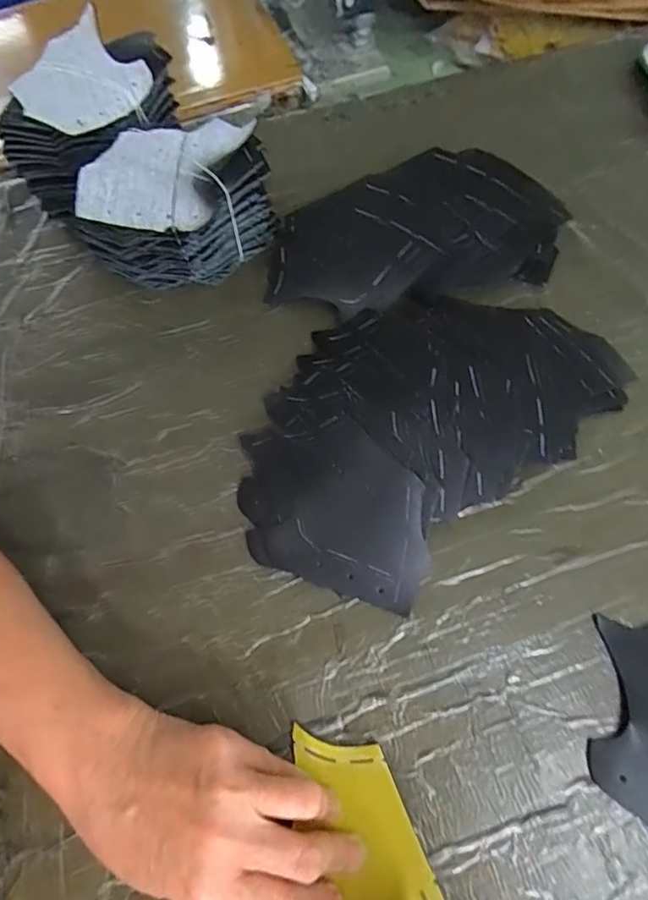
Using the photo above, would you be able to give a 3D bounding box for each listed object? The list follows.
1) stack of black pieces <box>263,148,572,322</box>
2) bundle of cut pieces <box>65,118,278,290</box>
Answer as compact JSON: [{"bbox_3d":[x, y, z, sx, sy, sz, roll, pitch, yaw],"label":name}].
[{"bbox_3d":[0.074,-0.195,0.458,0.260,0.053,0.153,-19,65,-8],"label":"stack of black pieces"},{"bbox_3d":[-0.119,-0.198,0.438,0.150,0.094,0.096,-5,64,-1],"label":"bundle of cut pieces"}]

